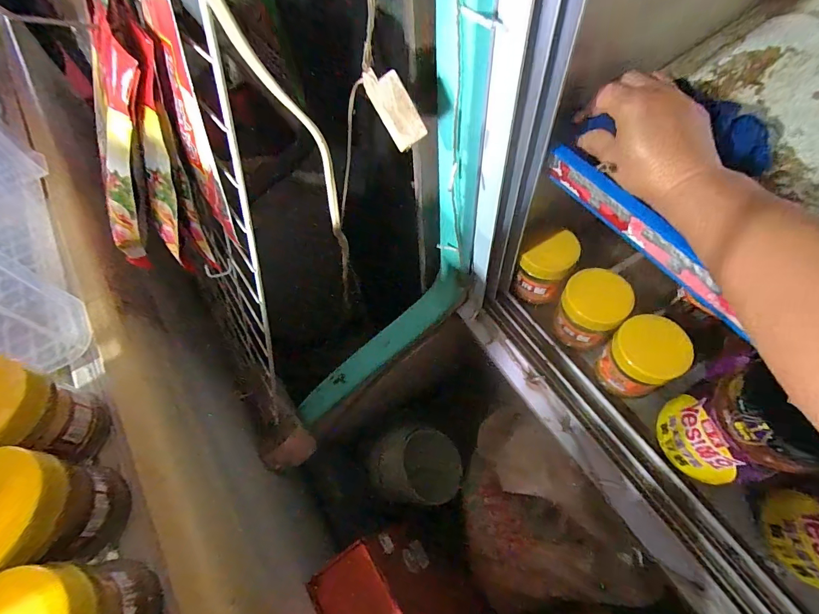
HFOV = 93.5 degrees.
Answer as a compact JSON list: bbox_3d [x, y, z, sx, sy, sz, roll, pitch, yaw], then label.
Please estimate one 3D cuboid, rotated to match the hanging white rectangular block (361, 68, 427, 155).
[{"bbox_3d":[-0.010,-0.137,0.263,0.023,0.013,0.053,-42,110,-18],"label":"hanging white rectangular block"}]

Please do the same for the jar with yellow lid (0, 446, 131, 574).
[{"bbox_3d":[-0.237,0.131,0.243,0.066,0.081,0.063,-2,60,3],"label":"jar with yellow lid"}]

